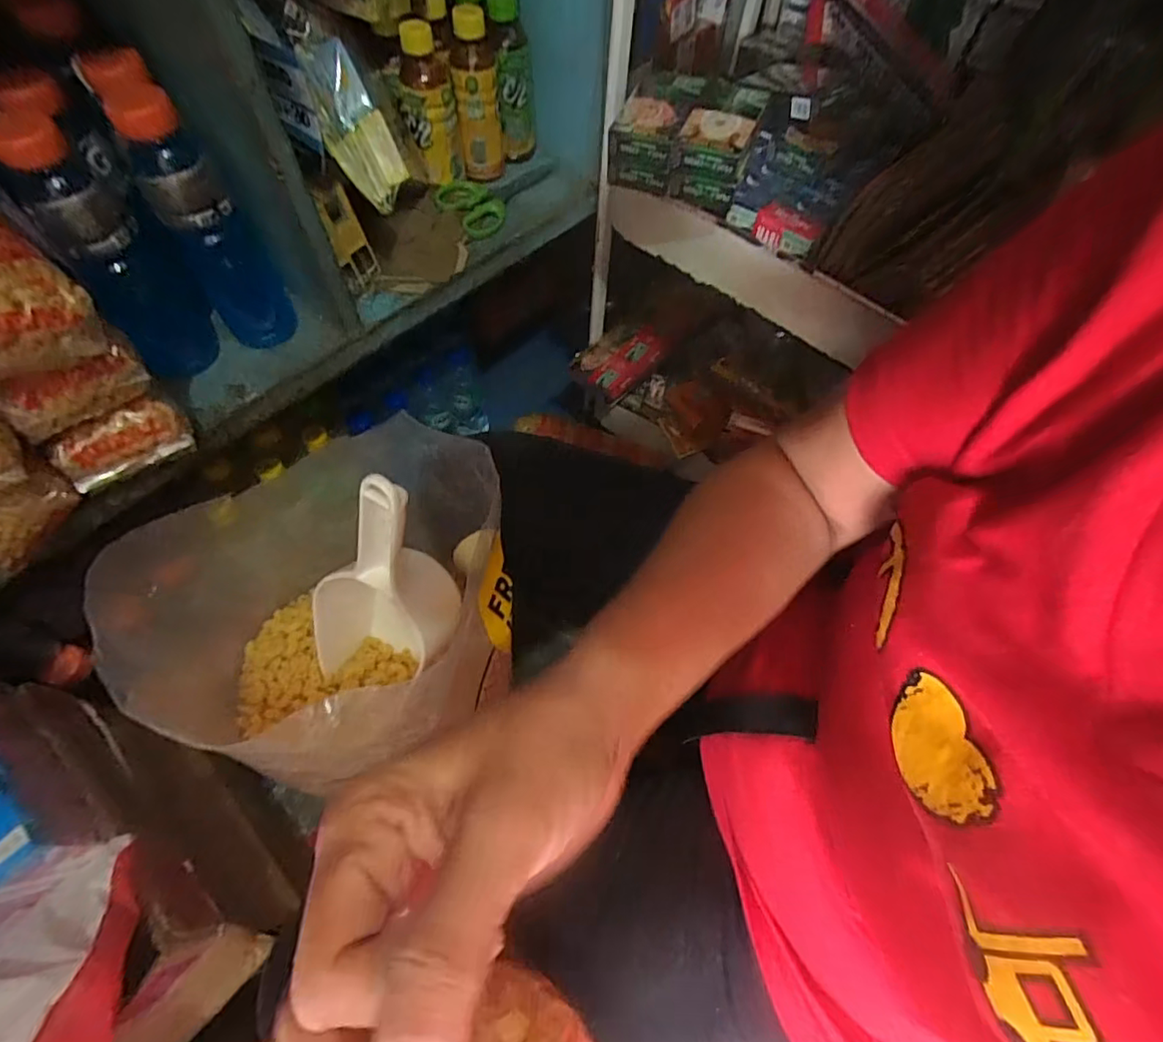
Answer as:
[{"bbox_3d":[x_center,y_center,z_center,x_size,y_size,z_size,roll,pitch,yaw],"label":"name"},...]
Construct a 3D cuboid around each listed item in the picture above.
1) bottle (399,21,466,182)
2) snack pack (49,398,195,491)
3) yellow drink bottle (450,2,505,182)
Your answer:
[{"bbox_3d":[-0.151,-0.416,0.565,0.048,0.126,0.052,-7,60,-5],"label":"bottle"},{"bbox_3d":[-0.339,-0.059,0.419,0.081,0.044,0.022,-38,67,-20],"label":"snack pack"},{"bbox_3d":[-0.108,-0.441,0.588,0.042,0.131,0.054,-3,60,-2],"label":"yellow drink bottle"}]

